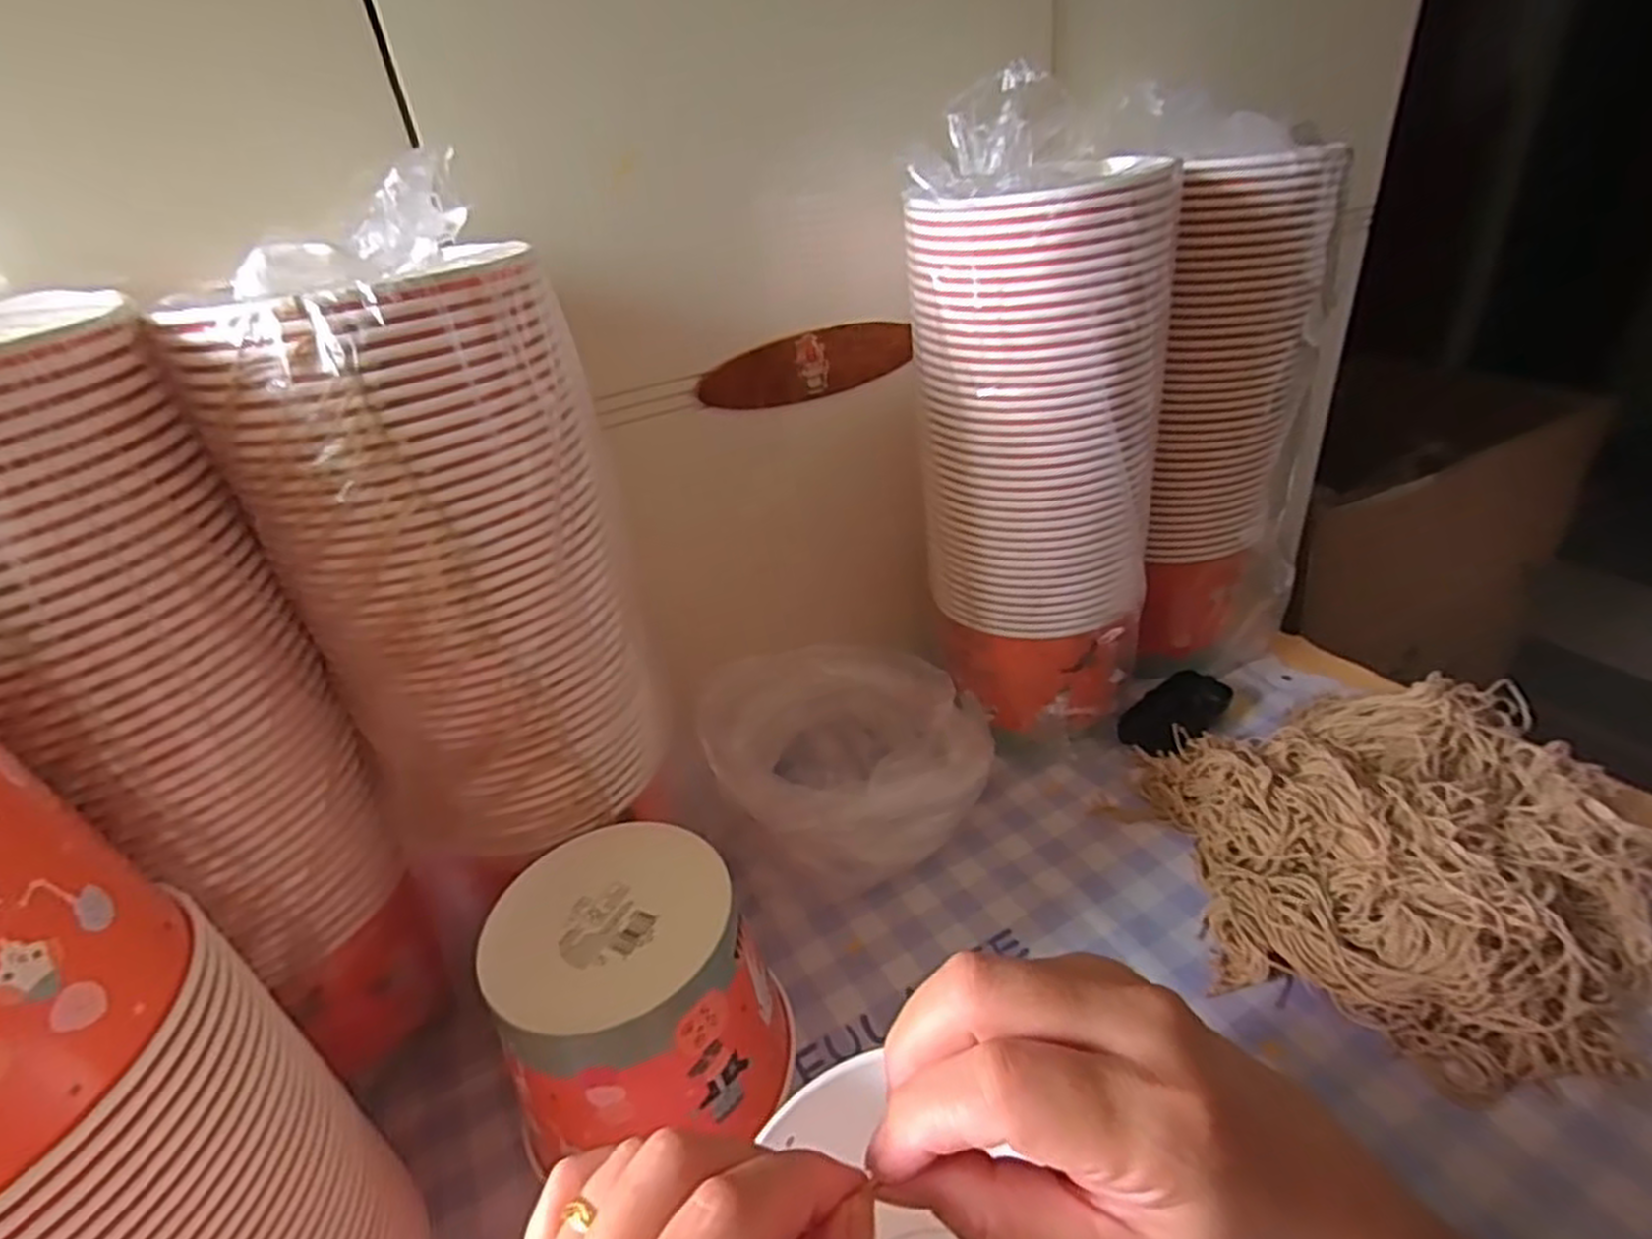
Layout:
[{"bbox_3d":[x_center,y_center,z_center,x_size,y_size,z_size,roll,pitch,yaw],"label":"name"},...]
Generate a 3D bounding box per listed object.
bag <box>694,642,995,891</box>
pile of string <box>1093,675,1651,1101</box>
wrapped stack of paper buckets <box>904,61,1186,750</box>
[{"bbox_3d":[0.029,0.103,0.601,0.216,0.126,0.175,-17,33,-14],"label":"bag"},{"bbox_3d":[0.380,0.143,0.508,0.287,0.067,0.258,-9,32,-2],"label":"pile of string"},{"bbox_3d":[0.160,-0.118,0.566,0.142,0.419,0.151,15,38,32],"label":"wrapped stack of paper buckets"}]

